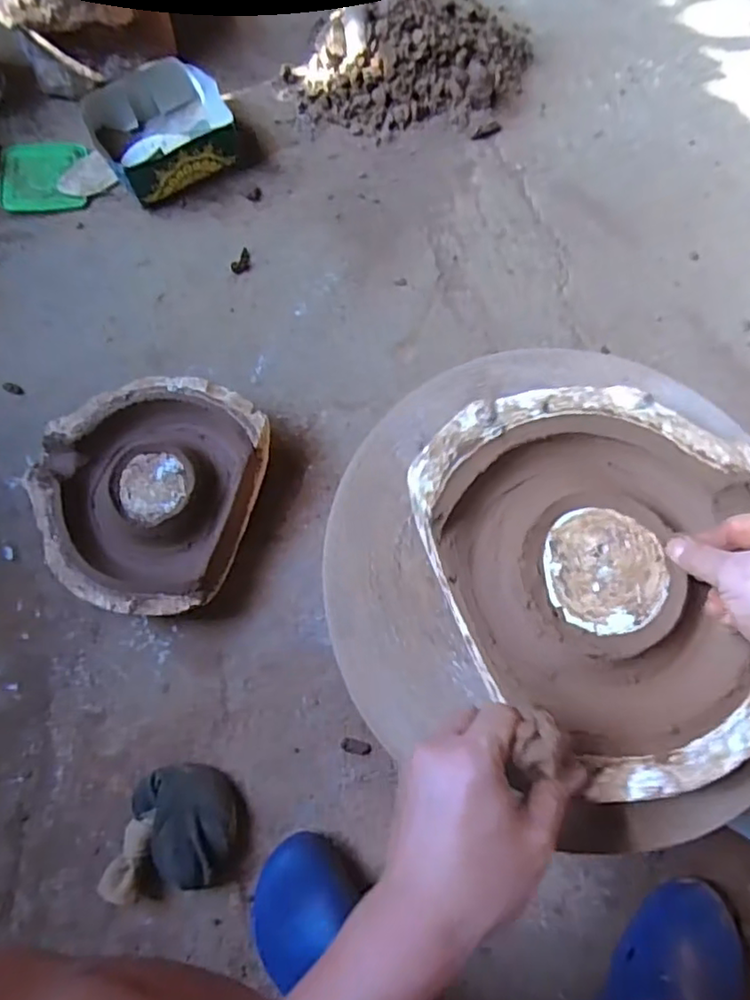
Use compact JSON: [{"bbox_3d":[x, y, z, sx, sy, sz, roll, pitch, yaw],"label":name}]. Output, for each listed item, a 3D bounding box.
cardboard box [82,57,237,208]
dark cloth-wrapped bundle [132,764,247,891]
[{"bbox_3d":[-0.337,-0.596,0.977,0.205,0.068,0.222,-30,75,-9],"label":"cardboard box"},{"bbox_3d":[-0.200,0.359,0.679,0.104,0.054,0.134,-30,75,-8],"label":"dark cloth-wrapped bundle"}]

